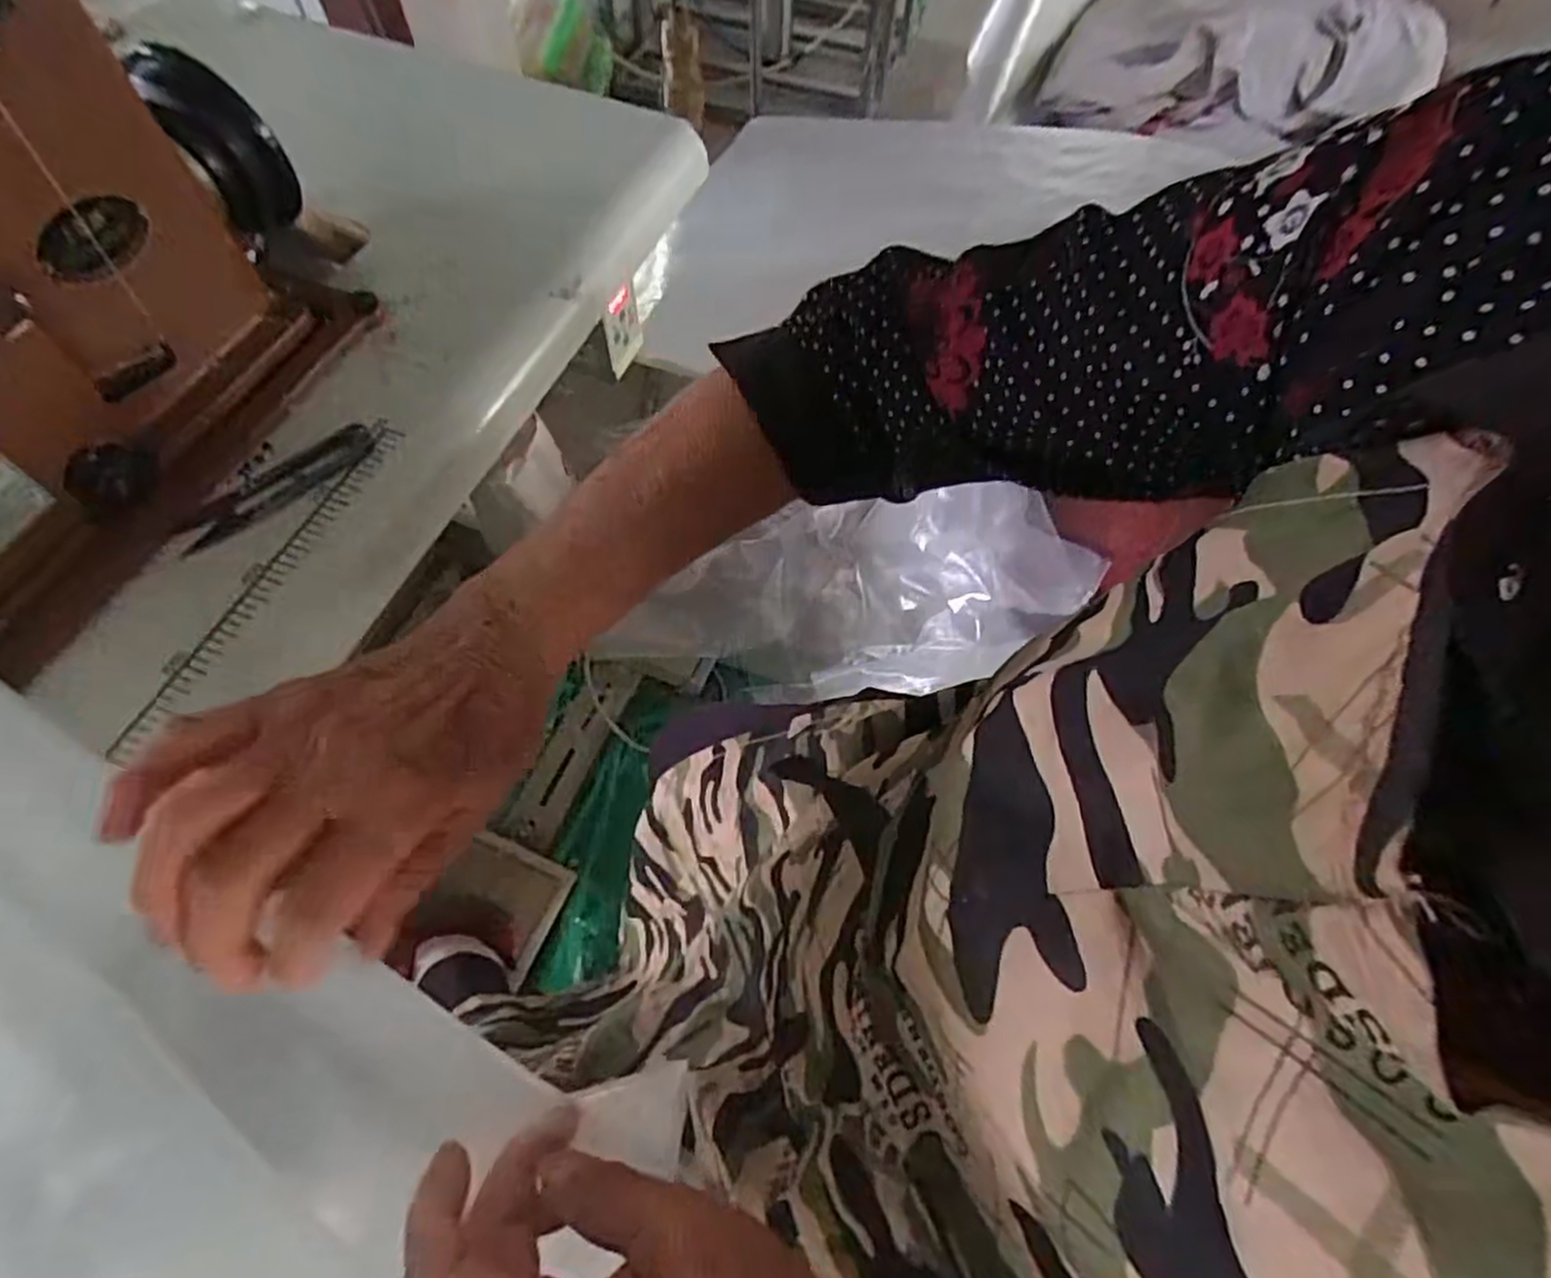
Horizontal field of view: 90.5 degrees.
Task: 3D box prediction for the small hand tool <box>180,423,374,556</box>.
[{"bbox_3d":[-0.252,-0.079,0.390,0.027,0.009,0.100,40,68,18],"label":"small hand tool"}]

